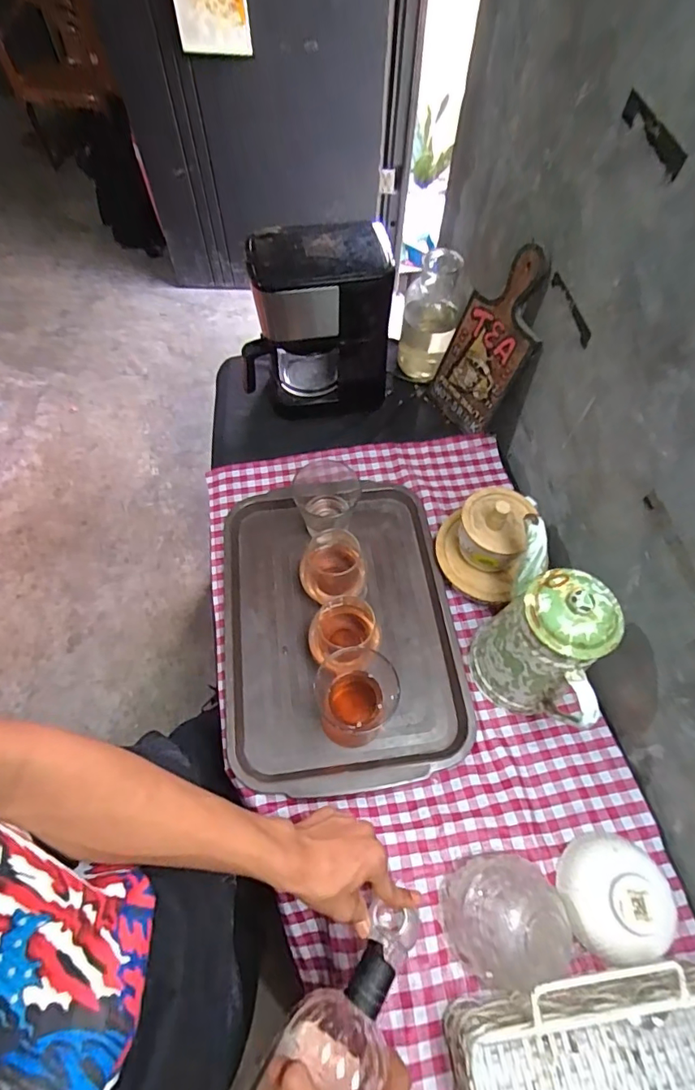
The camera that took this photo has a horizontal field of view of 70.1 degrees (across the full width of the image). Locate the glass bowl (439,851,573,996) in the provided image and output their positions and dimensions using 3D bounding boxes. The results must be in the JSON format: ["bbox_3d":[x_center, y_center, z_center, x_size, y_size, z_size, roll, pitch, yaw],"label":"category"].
[{"bbox_3d":[0.151,0.358,0.469,0.105,0.070,0.102,0,61,-1],"label":"glass bowl"}]

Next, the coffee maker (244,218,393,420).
[{"bbox_3d":[-0.047,-0.335,0.780,0.228,0.264,0.145,-3,61,-2],"label":"coffee maker"}]

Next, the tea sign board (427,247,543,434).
[{"bbox_3d":[0.217,-0.301,0.755,0.010,0.270,0.132,-23,63,-33],"label":"tea sign board"}]

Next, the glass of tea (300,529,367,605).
[{"bbox_3d":[-0.022,0.029,0.684,0.085,0.077,0.087,0,61,-1],"label":"glass of tea"}]

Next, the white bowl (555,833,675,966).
[{"bbox_3d":[0.264,0.344,0.489,0.105,0.061,0.093,-25,65,-14],"label":"white bowl"}]

